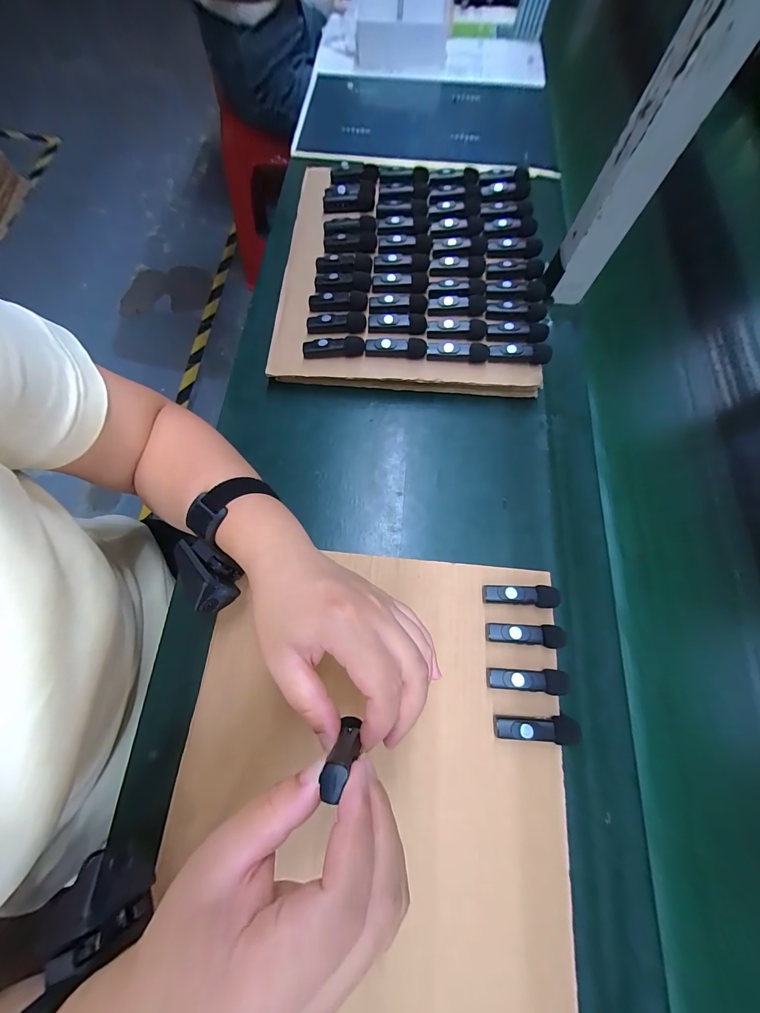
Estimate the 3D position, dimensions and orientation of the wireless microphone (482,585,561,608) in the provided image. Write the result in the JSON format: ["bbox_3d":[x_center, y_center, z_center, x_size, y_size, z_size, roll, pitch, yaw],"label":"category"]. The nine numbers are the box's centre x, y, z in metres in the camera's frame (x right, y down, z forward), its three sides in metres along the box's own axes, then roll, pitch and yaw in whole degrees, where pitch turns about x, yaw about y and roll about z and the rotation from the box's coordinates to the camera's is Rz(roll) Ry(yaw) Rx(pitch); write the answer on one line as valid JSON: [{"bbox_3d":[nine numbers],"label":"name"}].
[{"bbox_3d":[0.125,0.080,0.308,0.065,0.016,0.019,0,71,0],"label":"wireless microphone"}]

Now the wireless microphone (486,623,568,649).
[{"bbox_3d":[0.125,0.110,0.297,0.065,0.014,0.018,3,71,1],"label":"wireless microphone"}]

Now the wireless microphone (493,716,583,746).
[{"bbox_3d":[0.125,0.177,0.274,0.066,0.014,0.019,0,71,0],"label":"wireless microphone"}]

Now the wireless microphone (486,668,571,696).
[{"bbox_3d":[0.122,0.144,0.286,0.064,0.014,0.018,1,71,0],"label":"wireless microphone"}]

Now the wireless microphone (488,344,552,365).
[{"bbox_3d":[0.147,-0.161,0.367,0.063,0.019,0.013,6,71,2],"label":"wireless microphone"}]

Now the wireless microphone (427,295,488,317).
[{"bbox_3d":[0.088,-0.226,0.390,0.067,0.012,0.024,-3,71,-1],"label":"wireless microphone"}]

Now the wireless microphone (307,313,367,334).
[{"bbox_3d":[-0.048,-0.204,0.383,0.064,0.013,0.020,1,71,0],"label":"wireless microphone"}]

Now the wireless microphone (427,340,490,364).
[{"bbox_3d":[0.083,-0.165,0.366,0.064,0.016,0.014,3,71,1],"label":"wireless microphone"}]

